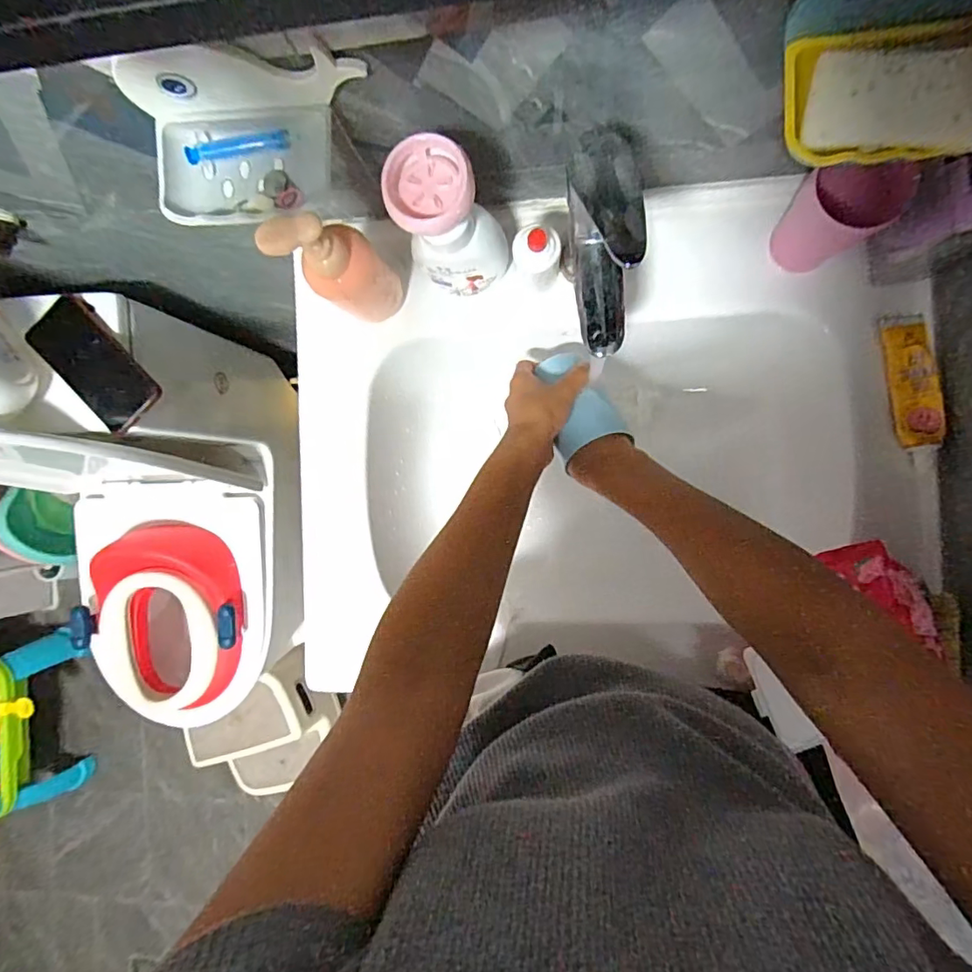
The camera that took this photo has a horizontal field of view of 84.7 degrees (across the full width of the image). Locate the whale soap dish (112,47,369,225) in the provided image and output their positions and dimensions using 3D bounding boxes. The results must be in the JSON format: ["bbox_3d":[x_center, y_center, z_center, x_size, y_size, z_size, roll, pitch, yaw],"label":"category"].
[{"bbox_3d":[-0.164,-0.235,0.363,0.151,0.070,0.093,3,90,8],"label":"whale soap dish"}]

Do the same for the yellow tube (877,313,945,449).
[{"bbox_3d":[0.379,-0.094,0.473,0.035,0.015,0.117,-8,89,8],"label":"yellow tube"}]

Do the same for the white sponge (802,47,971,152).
[{"bbox_3d":[0.251,-0.231,0.323,0.102,0.024,0.050,12,120,13],"label":"white sponge"}]

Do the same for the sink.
[{"bbox_3d":[0.110,-0.049,0.578,0.589,0.146,0.446,-2,90,8],"label":"sink"}]

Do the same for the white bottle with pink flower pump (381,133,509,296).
[{"bbox_3d":[-0.029,-0.212,0.443,0.076,0.150,0.059,20,93,7],"label":"white bottle with pink flower pump"}]

